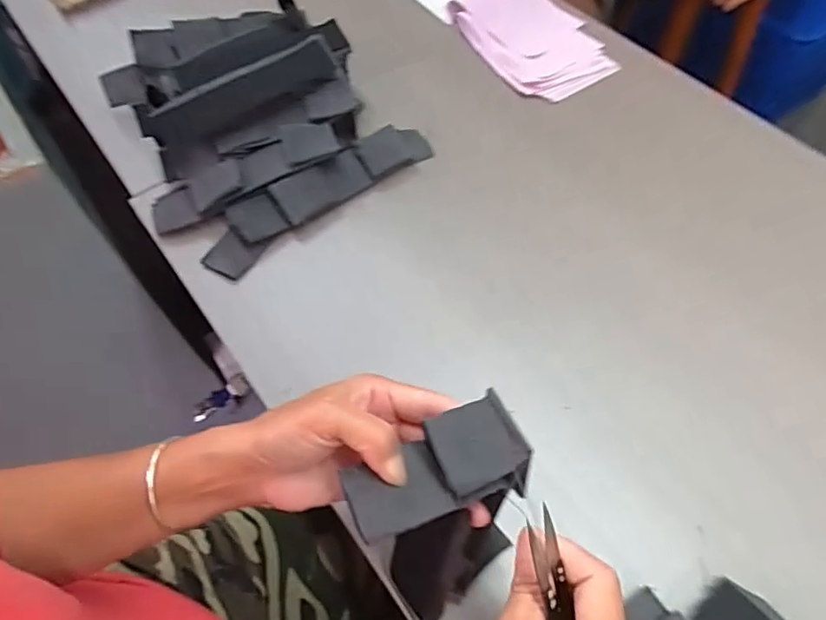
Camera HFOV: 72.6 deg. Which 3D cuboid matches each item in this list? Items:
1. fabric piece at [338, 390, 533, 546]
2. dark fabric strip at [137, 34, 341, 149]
[{"bbox_3d":[0.012,0.084,0.296,0.095,0.029,0.049,-27,62,-5],"label":"fabric piece"},{"bbox_3d":[-0.179,-0.222,0.584,0.205,0.048,0.028,-24,21,-5],"label":"dark fabric strip"}]

